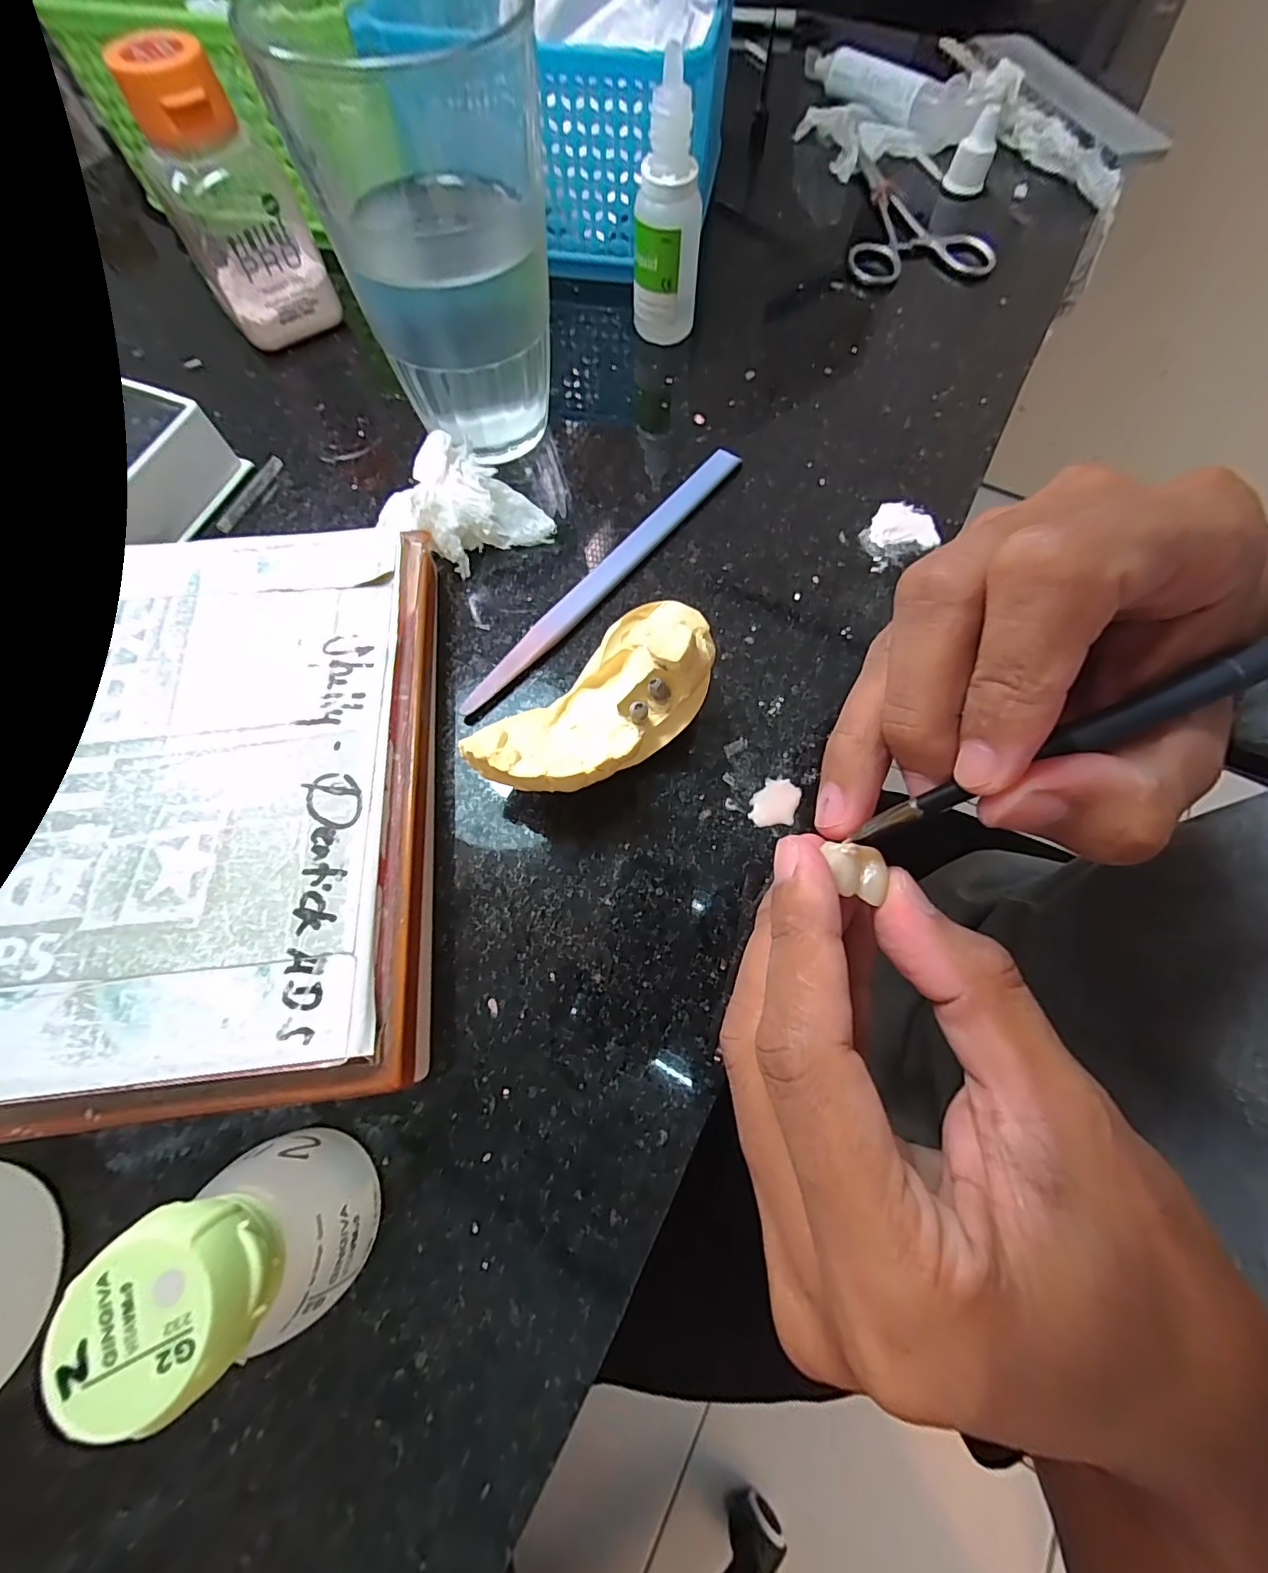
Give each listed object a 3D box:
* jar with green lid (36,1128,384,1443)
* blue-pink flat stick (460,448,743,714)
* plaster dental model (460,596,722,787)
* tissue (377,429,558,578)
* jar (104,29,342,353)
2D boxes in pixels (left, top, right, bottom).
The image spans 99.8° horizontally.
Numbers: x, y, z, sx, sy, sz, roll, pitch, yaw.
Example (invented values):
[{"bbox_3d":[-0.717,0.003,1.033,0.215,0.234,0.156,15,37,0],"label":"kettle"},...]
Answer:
[{"bbox_3d":[-0.067,0.081,0.095,0.027,0.044,0.026,0,69,-1],"label":"jar with green lid"},{"bbox_3d":[-0.007,-0.071,0.177,0.009,0.006,0.134,36,72,12],"label":"blue-pink flat stick"},{"bbox_3d":[-0.008,-0.019,0.141,0.068,0.035,0.032,-41,74,-15],"label":"plaster dental model"},{"bbox_3d":[-0.059,-0.096,0.178,0.048,0.022,0.043,-30,72,-12],"label":"tissue"},{"bbox_3d":[-0.145,-0.208,0.196,0.040,0.072,0.031,-30,72,-12],"label":"jar"}]

